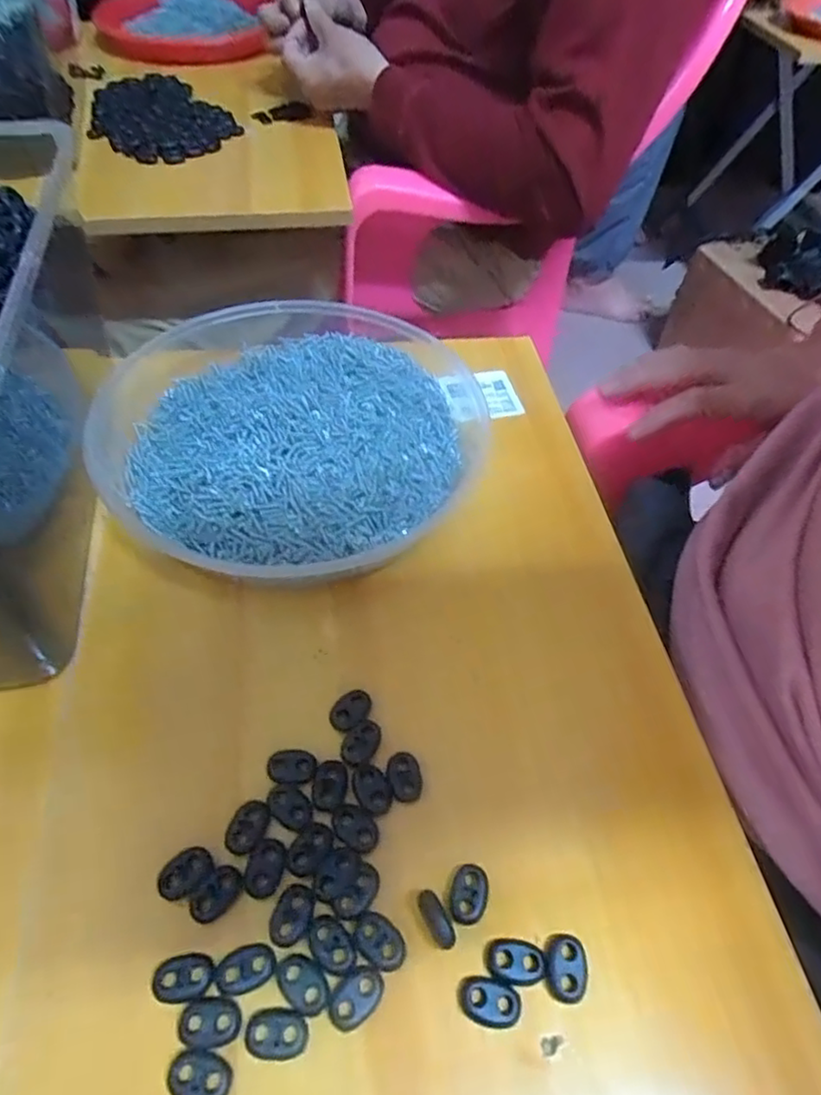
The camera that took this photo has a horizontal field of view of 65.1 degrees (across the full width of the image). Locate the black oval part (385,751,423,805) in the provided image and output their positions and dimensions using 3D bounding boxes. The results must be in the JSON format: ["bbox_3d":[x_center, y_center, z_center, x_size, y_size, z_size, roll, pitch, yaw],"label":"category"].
[{"bbox_3d":[-0.002,0.102,0.287,0.014,0.004,0.021,-10,54,-12],"label":"black oval part"}]

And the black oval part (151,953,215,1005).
[{"bbox_3d":[-0.085,0.160,0.239,0.022,0.004,0.015,-3,53,-6],"label":"black oval part"}]

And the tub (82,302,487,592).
[{"bbox_3d":[-0.079,-0.070,0.395,0.235,0.038,0.229,2,53,-3],"label":"tub"}]

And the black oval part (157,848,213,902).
[{"bbox_3d":[-0.091,0.131,0.260,0.021,0.006,0.015,-25,59,-21],"label":"black oval part"}]

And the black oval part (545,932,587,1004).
[{"bbox_3d":[0.060,0.159,0.245,0.015,0.004,0.022,1,53,-3],"label":"black oval part"}]

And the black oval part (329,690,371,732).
[{"bbox_3d":[-0.028,0.077,0.305,0.022,0.004,0.015,-32,61,-25],"label":"black oval part"}]

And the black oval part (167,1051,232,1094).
[{"bbox_3d":[-0.073,0.183,0.221,0.022,0.004,0.014,12,53,5],"label":"black oval part"}]

